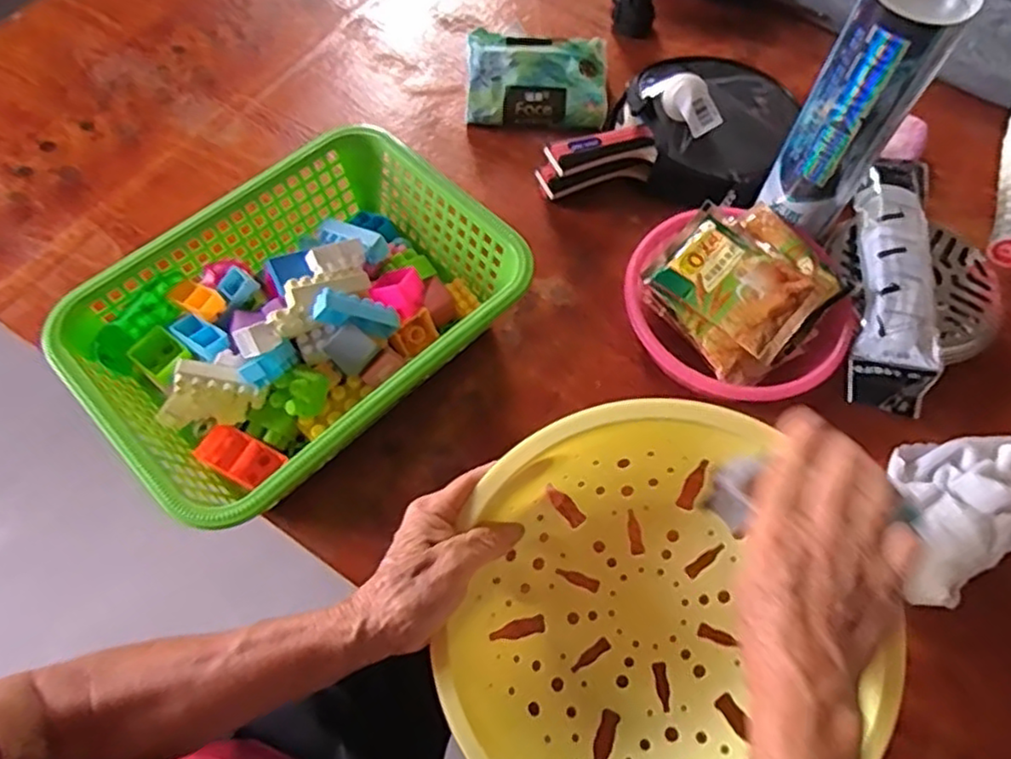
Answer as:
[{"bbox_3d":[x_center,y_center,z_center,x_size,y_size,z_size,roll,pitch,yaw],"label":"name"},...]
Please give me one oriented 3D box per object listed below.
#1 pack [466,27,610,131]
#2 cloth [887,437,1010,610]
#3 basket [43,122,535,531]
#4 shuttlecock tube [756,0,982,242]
[{"bbox_3d":[0.031,-0.289,0.659,0.133,0.065,0.086,4,62,3],"label":"pack"},{"bbox_3d":[0.326,0.082,0.478,0.162,0.048,0.093,-27,65,-13],"label":"cloth"},{"bbox_3d":[-0.149,-0.042,0.517,0.220,0.085,0.296,41,70,19],"label":"basket"},{"bbox_3d":[0.252,-0.191,0.494,0.066,0.192,0.060,32,67,16],"label":"shuttlecock tube"}]

